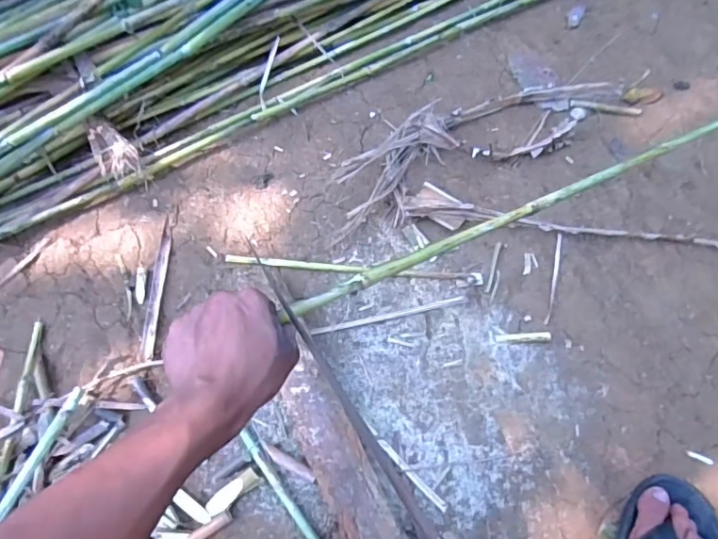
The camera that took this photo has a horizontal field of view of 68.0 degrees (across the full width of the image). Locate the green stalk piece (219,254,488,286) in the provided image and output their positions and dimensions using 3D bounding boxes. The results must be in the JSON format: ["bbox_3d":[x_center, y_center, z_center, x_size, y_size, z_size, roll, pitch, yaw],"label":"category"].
[{"bbox_3d":[-0.010,0.000,0.774,0.373,0.008,0.017,4,66,4],"label":"green stalk piece"}]

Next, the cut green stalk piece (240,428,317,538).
[{"bbox_3d":[-0.060,0.306,0.628,0.014,0.011,0.277,-36,70,-13],"label":"cut green stalk piece"}]

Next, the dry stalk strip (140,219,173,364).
[{"bbox_3d":[-0.292,0.023,0.772,0.019,0.004,0.211,-1,66,1],"label":"dry stalk strip"}]

